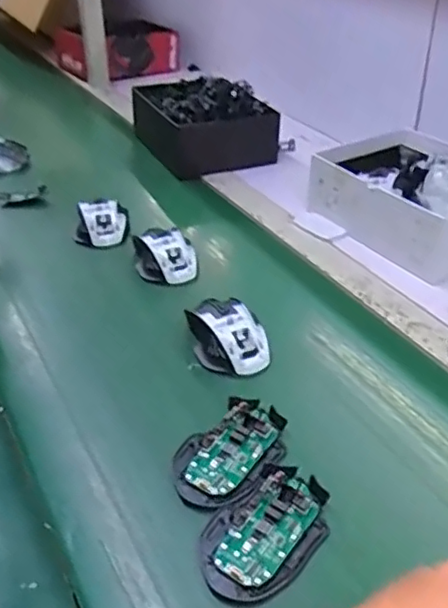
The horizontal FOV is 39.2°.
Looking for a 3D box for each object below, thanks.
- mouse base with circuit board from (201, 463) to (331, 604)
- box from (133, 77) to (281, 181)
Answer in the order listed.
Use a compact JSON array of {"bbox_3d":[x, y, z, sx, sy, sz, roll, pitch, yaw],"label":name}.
[{"bbox_3d":[0.032,0.169,0.471,0.071,0.017,0.112,28,44,34],"label":"mouse base with circuit board"},{"bbox_3d":[-0.038,-0.315,1.075,0.196,0.095,0.236,-14,37,-18],"label":"box"}]

